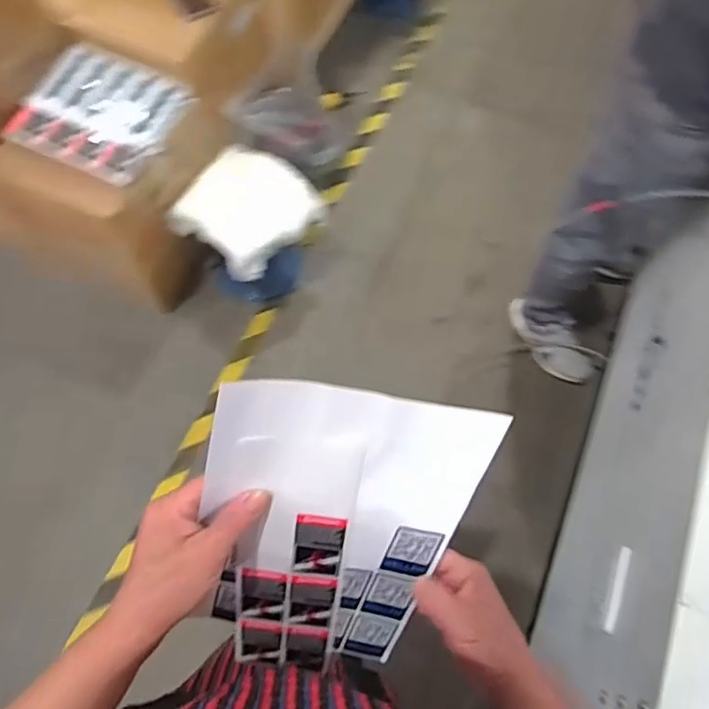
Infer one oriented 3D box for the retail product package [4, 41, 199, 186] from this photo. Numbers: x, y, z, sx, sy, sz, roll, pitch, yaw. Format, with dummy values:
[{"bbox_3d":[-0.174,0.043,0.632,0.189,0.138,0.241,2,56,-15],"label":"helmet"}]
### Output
[{"bbox_3d":[-0.539,-0.521,1.258,0.320,0.068,0.293,27,72,16],"label":"retail product package"}]

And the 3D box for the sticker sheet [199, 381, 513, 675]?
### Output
[{"bbox_3d":[-0.023,0.143,0.419,0.168,0.287,0.019,11,32,-9],"label":"sticker sheet"}]

